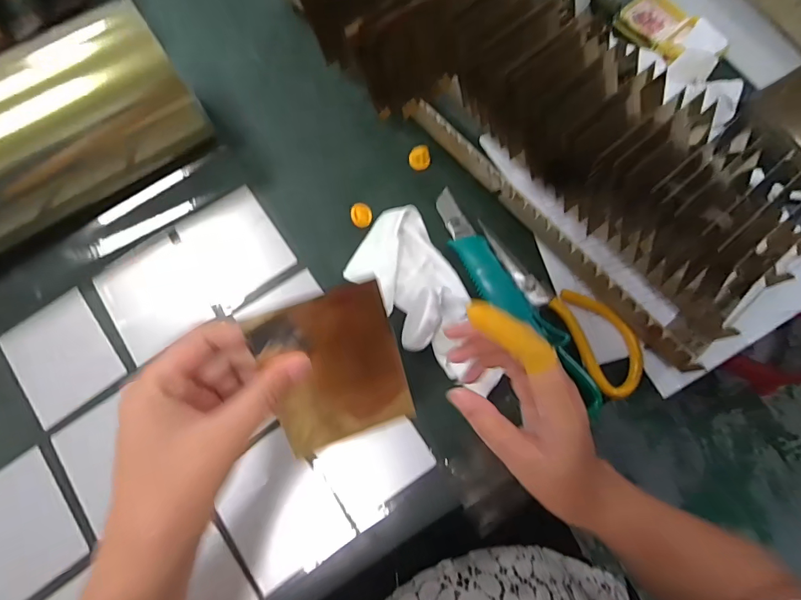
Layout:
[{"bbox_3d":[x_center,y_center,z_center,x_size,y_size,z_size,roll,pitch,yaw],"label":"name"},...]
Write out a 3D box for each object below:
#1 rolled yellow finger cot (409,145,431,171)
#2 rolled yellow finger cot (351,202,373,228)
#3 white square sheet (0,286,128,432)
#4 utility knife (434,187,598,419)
[{"bbox_3d":[0.019,-0.142,0.410,0.021,0.011,0.021,0,75,0],"label":"rolled yellow finger cot"},{"bbox_3d":[-0.037,-0.081,0.395,0.019,0.010,0.022,-7,75,-2],"label":"rolled yellow finger cot"},{"bbox_3d":[-0.304,0.049,0.372,0.078,0.006,0.101,-36,78,-9],"label":"white square sheet"},{"bbox_3d":[0.097,-0.004,0.364,0.035,0.029,0.232,-33,77,-8],"label":"utility knife"}]

